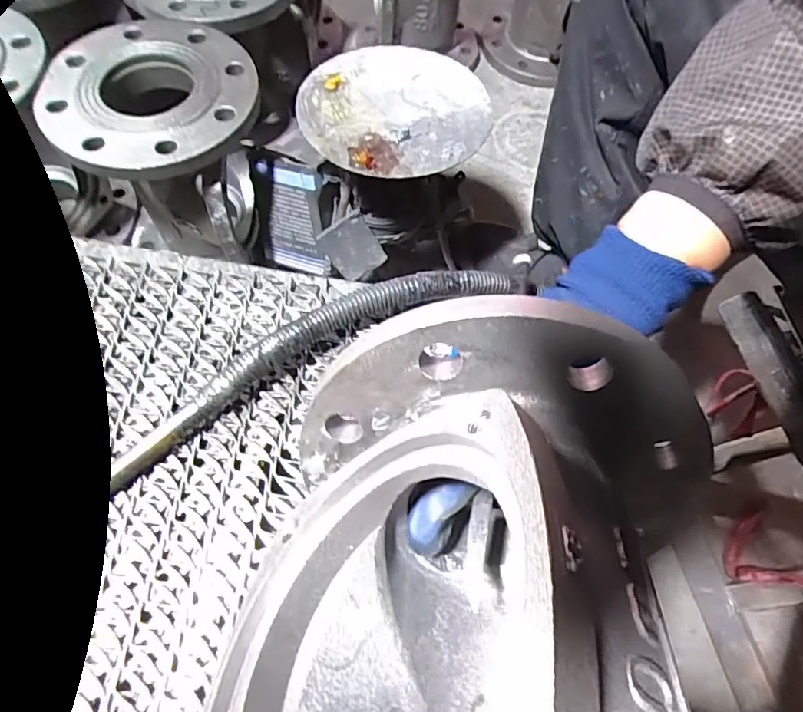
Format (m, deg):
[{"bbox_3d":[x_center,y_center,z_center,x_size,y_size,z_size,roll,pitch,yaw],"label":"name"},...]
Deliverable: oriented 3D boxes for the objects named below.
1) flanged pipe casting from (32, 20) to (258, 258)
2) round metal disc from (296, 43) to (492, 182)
[{"bbox_3d":[-0.229,-0.201,0.549,0.184,0.188,0.199,-5,65,-5],"label":"flanged pipe casting"},{"bbox_3d":[-0.005,-0.220,0.462,0.164,0.011,0.159,0,65,0],"label":"round metal disc"}]

